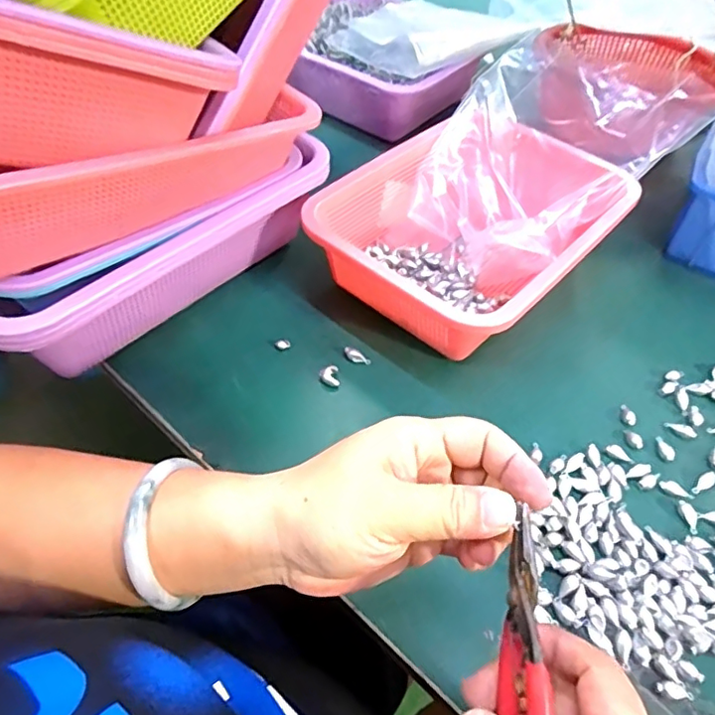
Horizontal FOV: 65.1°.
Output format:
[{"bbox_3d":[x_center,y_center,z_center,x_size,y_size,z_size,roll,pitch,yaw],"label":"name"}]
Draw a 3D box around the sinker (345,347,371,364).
[{"bbox_3d":[0.000,-0.001,0.446,0.022,0.005,0.010,27,51,4],"label":"sinker"}]

